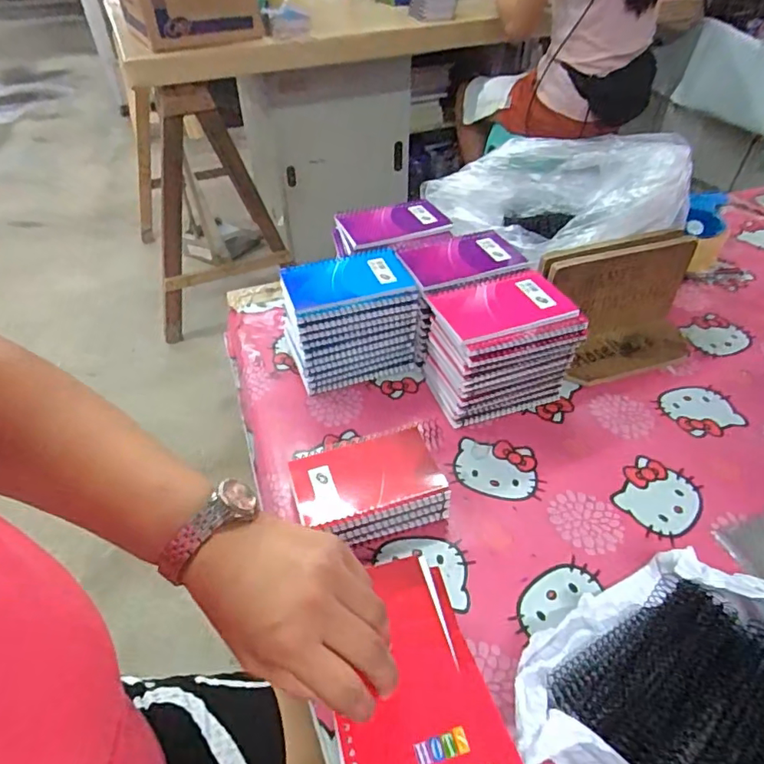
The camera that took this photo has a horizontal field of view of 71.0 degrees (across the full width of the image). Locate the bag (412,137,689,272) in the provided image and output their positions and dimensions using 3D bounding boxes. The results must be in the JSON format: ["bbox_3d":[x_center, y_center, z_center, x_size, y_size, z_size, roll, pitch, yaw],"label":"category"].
[{"bbox_3d":[0.193,-0.224,0.644,0.301,0.113,0.152,13,46,14],"label":"bag"}]

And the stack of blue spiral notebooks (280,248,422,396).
[{"bbox_3d":[-0.040,-0.074,0.616,0.146,0.118,0.096,-15,46,-14],"label":"stack of blue spiral notebooks"}]

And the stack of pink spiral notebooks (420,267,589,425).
[{"bbox_3d":[0.127,-0.037,0.586,0.144,0.119,0.100,-14,46,-12],"label":"stack of pink spiral notebooks"}]

